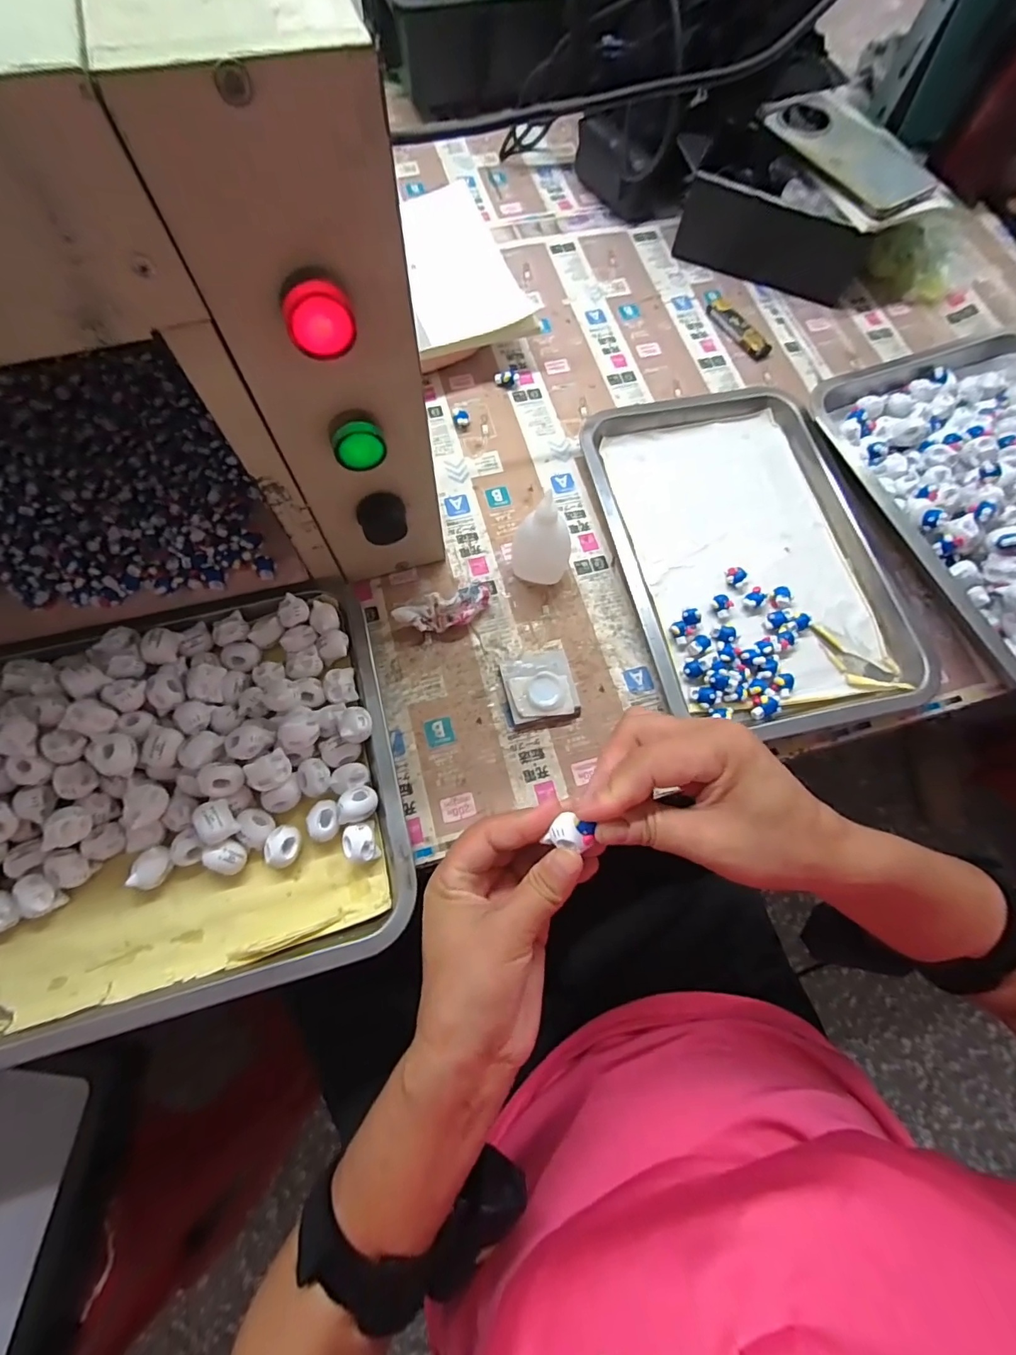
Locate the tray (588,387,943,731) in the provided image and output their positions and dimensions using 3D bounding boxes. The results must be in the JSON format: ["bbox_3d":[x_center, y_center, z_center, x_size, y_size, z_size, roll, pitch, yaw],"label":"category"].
[{"bbox_3d":[0.196,-0.107,0.427,0.214,0.022,0.307,-12,73,-6],"label":"tray"}]

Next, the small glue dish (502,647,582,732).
[{"bbox_3d":[0.024,0.007,0.376,0.053,0.015,0.056,-11,73,-6],"label":"small glue dish"}]

